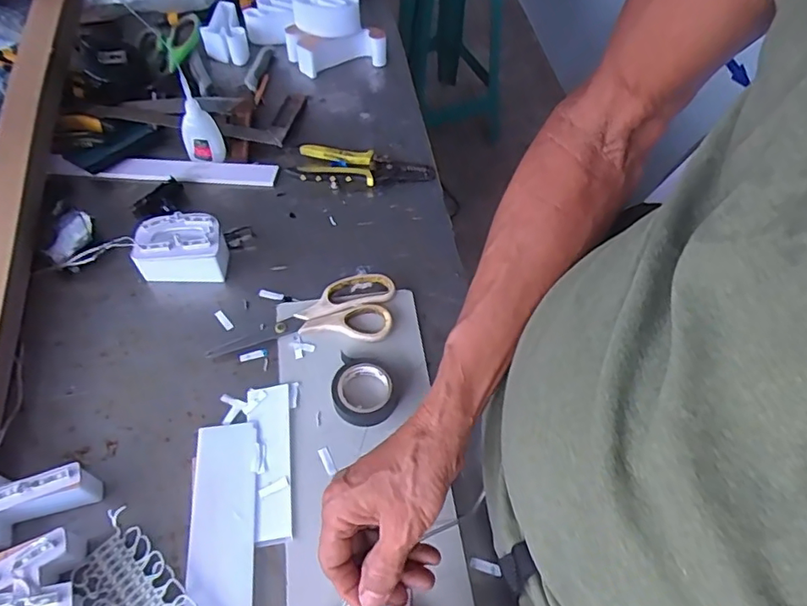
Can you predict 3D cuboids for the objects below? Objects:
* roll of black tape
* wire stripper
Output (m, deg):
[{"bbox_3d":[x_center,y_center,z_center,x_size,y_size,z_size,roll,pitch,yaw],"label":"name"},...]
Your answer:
[{"bbox_3d":[-0.036,0.080,0.498,0.061,0.015,0.060,1,57,-1],"label":"roll of black tape"},{"bbox_3d":[-0.049,-0.164,0.665,0.167,0.020,0.058,2,57,-1],"label":"wire stripper"}]

